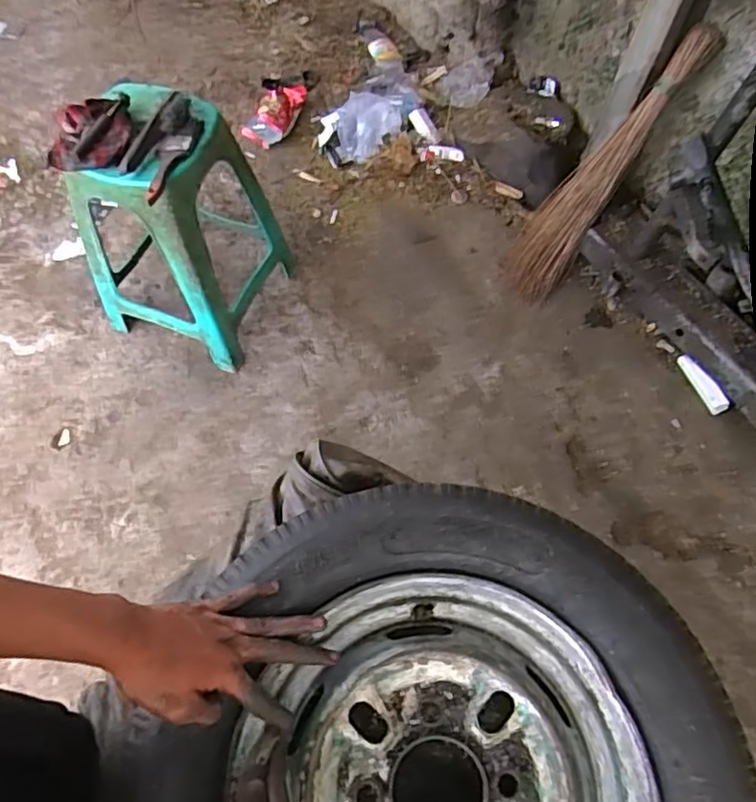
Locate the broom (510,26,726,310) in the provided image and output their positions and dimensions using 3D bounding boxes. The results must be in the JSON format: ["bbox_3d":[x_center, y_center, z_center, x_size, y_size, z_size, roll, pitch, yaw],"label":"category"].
[{"bbox_3d":[0.488,-0.514,1.424,0.158,0.630,0.092,46,31,21],"label":"broom"}]

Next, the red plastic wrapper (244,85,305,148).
[{"bbox_3d":[-0.280,-0.804,1.783,0.103,0.074,0.209,27,64,11],"label":"red plastic wrapper"}]

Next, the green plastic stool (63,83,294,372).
[{"bbox_3d":[-0.396,-0.340,1.285,0.341,0.504,0.341,21,64,10],"label":"green plastic stool"}]

